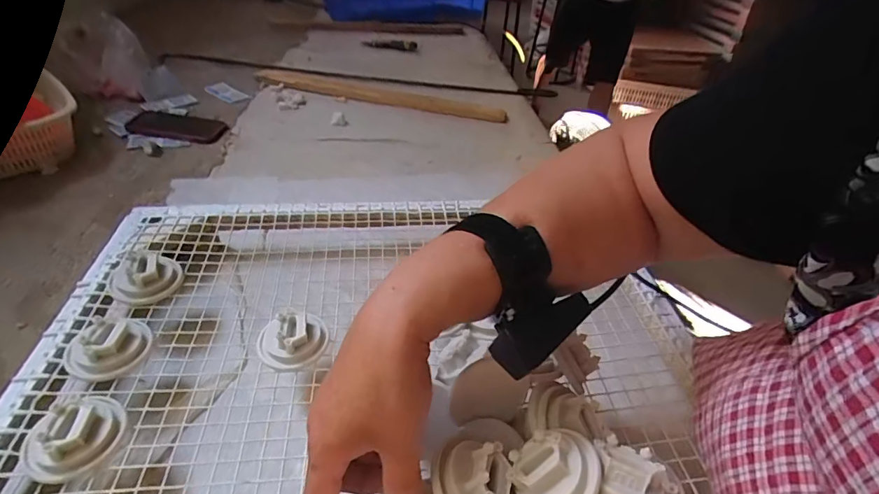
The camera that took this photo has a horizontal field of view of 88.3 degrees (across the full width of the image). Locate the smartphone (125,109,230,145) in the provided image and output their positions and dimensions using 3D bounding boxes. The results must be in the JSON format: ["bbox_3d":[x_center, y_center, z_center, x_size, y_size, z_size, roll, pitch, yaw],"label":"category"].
[{"bbox_3d":[-0.490,-0.225,0.841,0.176,0.010,0.094,8,39,4],"label":"smartphone"}]

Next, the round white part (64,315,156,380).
[{"bbox_3d":[-0.288,0.084,0.394,0.052,0.026,0.062,34,46,29],"label":"round white part"}]

